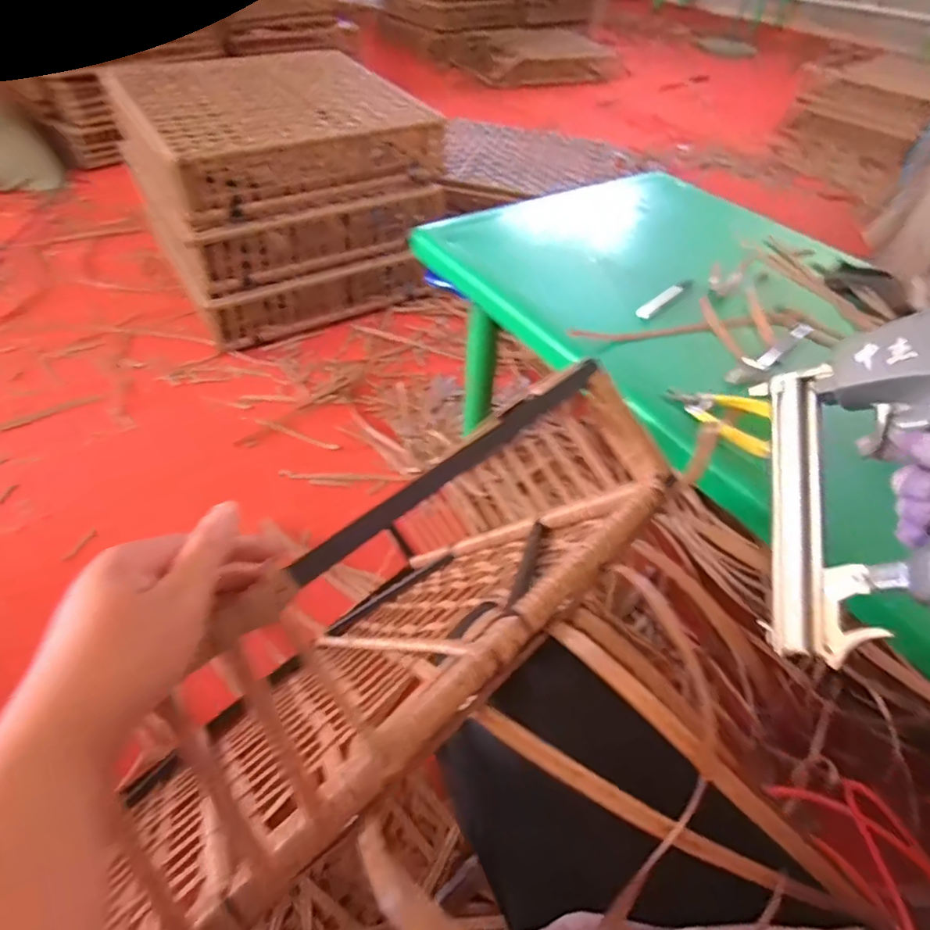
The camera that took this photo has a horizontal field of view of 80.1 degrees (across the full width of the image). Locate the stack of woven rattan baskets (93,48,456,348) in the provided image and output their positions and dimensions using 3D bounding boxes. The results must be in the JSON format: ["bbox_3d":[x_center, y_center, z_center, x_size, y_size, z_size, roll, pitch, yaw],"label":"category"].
[{"bbox_3d":[-0.474,-0.734,1.526,0.681,0.499,0.518,-23,54,-23],"label":"stack of woven rattan baskets"}]

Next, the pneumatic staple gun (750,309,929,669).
[{"bbox_3d":[0.294,0.017,0.379,0.060,0.144,0.232,16,75,-35],"label":"pneumatic staple gun"}]

